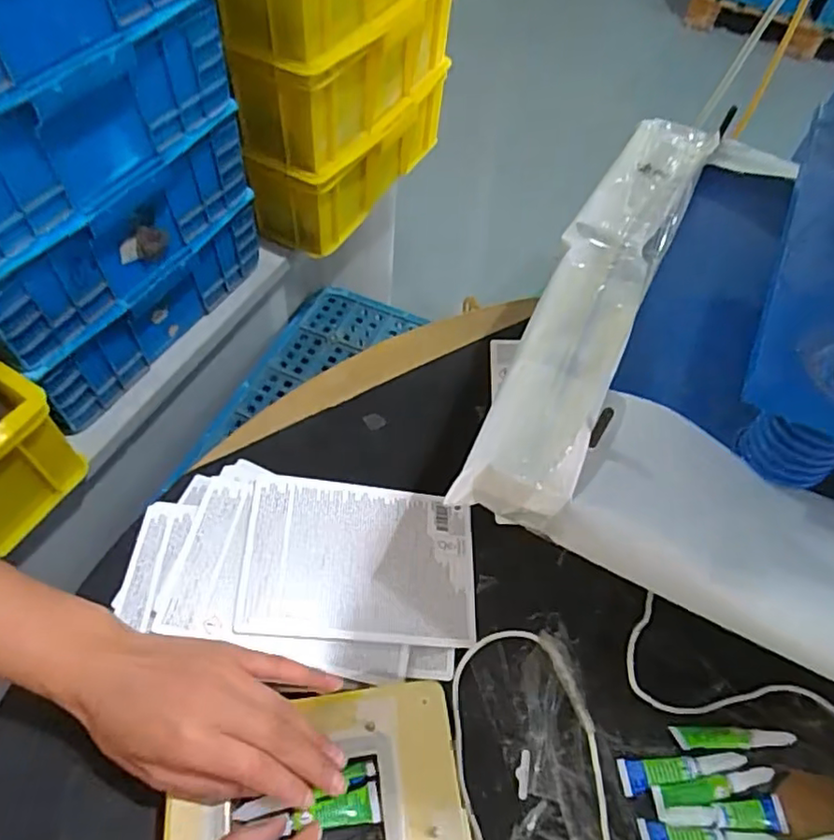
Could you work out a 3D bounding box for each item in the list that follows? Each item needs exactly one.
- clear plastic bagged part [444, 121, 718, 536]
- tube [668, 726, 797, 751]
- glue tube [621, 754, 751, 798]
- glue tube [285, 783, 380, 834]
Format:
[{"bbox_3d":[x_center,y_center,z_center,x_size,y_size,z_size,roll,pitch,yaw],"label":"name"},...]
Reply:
[{"bbox_3d":[0.130,-0.100,0.439,0.069,0.048,0.392,24,59,11],"label":"clear plastic bagged part"},{"bbox_3d":[0.214,0.214,0.415,0.083,0.006,0.013,4,57,-2],"label":"tube"},{"bbox_3d":[0.174,0.229,0.405,0.082,0.008,0.019,-3,58,-7],"label":"glue tube"},{"bbox_3d":[-0.047,0.226,0.360,0.049,0.007,0.019,-1,57,-14],"label":"glue tube"}]

